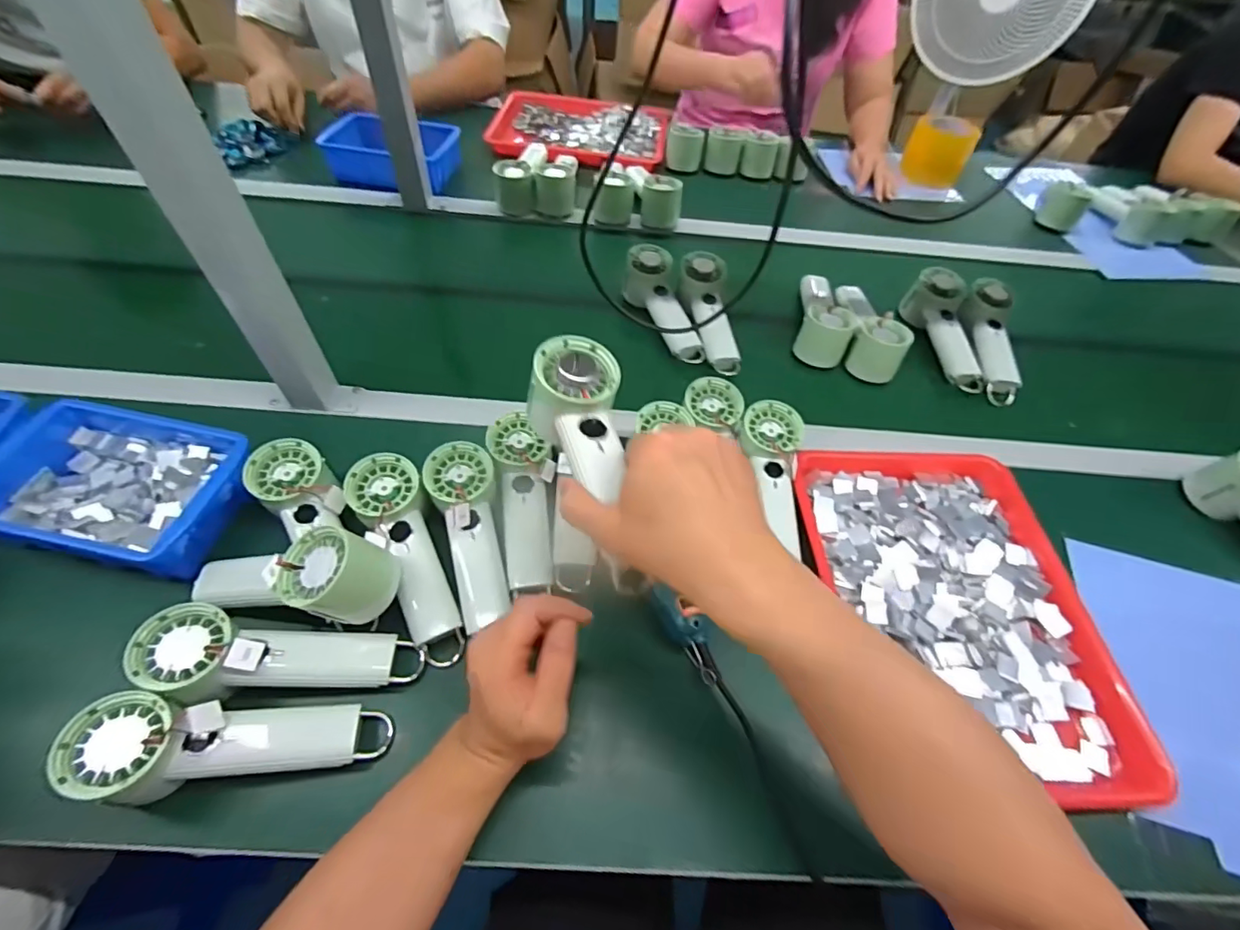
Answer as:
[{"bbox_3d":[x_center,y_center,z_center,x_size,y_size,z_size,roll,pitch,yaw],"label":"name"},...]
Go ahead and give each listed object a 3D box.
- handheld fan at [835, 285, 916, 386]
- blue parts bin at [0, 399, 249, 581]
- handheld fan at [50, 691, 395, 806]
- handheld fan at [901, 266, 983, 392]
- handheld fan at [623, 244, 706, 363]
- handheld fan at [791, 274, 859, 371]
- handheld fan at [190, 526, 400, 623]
[{"bbox_3d":[0.347,-0.197,0.725,0.069,0.063,0.157,10,55,3],"label":"handheld fan"},{"bbox_3d":[-0.462,0.016,0.487,0.220,0.056,0.153,13,55,5],"label":"blue parts bin"},{"bbox_3d":[-0.274,0.203,0.380,0.198,0.058,0.062,7,53,-19],"label":"handheld fan"},{"bbox_3d":[0.461,-0.183,0.738,0.052,0.066,0.187,-2,67,-6],"label":"handheld fan"},{"bbox_3d":[0.063,-0.214,0.727,0.062,0.056,0.189,-18,70,-16],"label":"handheld fan"},{"bbox_3d":[0.283,-0.224,0.739,0.070,0.071,0.160,11,55,4],"label":"handheld fan"},{"bbox_3d":[-0.269,0.092,0.425,0.175,0.071,0.065,-3,52,21],"label":"handheld fan"}]

